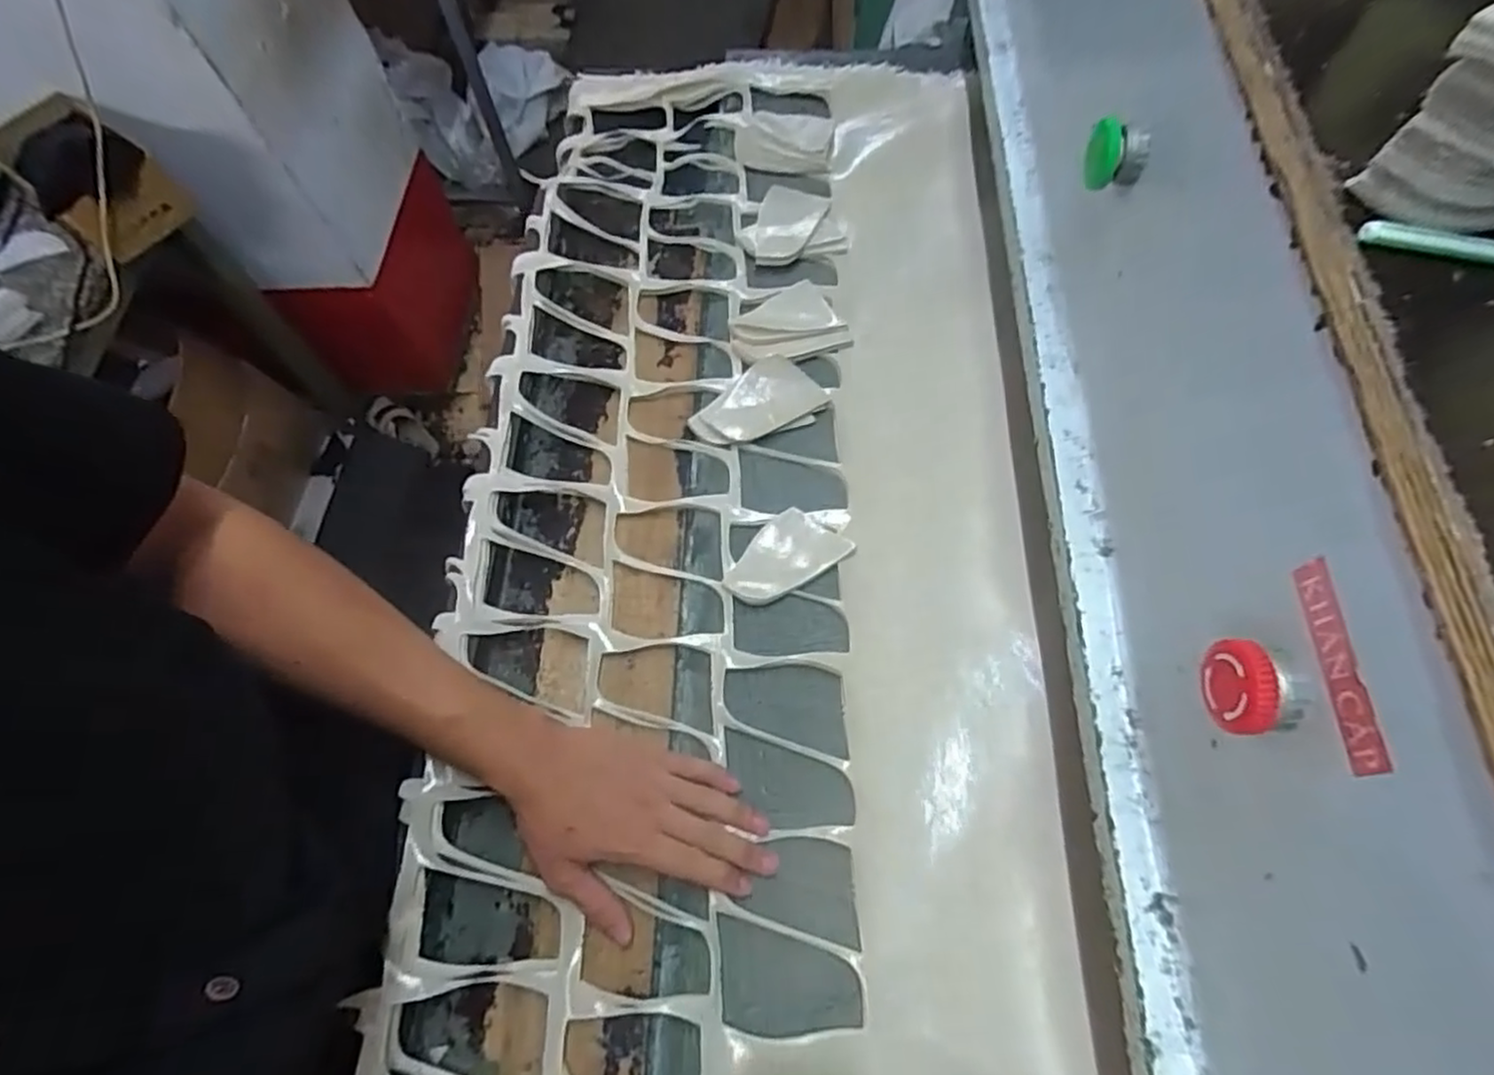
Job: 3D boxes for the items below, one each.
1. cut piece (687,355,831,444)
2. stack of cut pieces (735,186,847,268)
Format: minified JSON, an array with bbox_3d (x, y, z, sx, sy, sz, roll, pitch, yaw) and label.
[{"bbox_3d":[0.010,-0.119,0.606,0.115,0.033,0.054,-21,66,-6],"label":"cut piece"},{"bbox_3d":[0.044,-0.314,0.696,0.100,0.022,0.082,-14,65,-3],"label":"stack of cut pieces"}]

